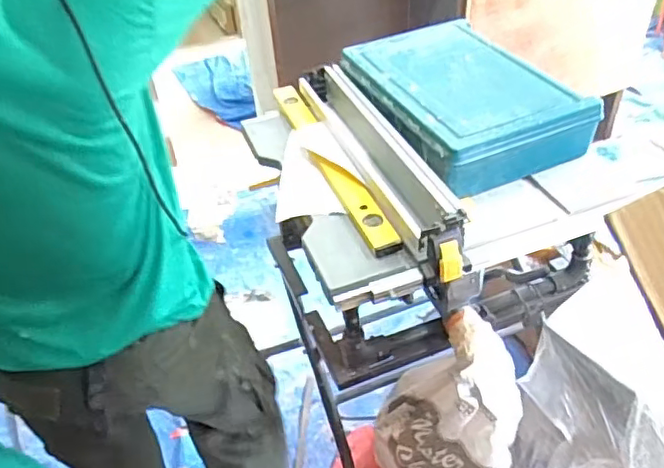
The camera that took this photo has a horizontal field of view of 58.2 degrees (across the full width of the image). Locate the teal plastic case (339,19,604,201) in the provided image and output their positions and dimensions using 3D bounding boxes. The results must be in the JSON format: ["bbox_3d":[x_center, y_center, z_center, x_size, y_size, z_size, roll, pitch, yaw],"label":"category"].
[{"bbox_3d":[0.250,-0.280,1.217,0.333,0.091,0.477,-21,44,-17],"label":"teal plastic case"}]

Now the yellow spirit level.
[{"bbox_3d":[-0.014,-0.159,1.206,0.054,0.025,0.610,-16,43,-13],"label":"yellow spirit level"}]

